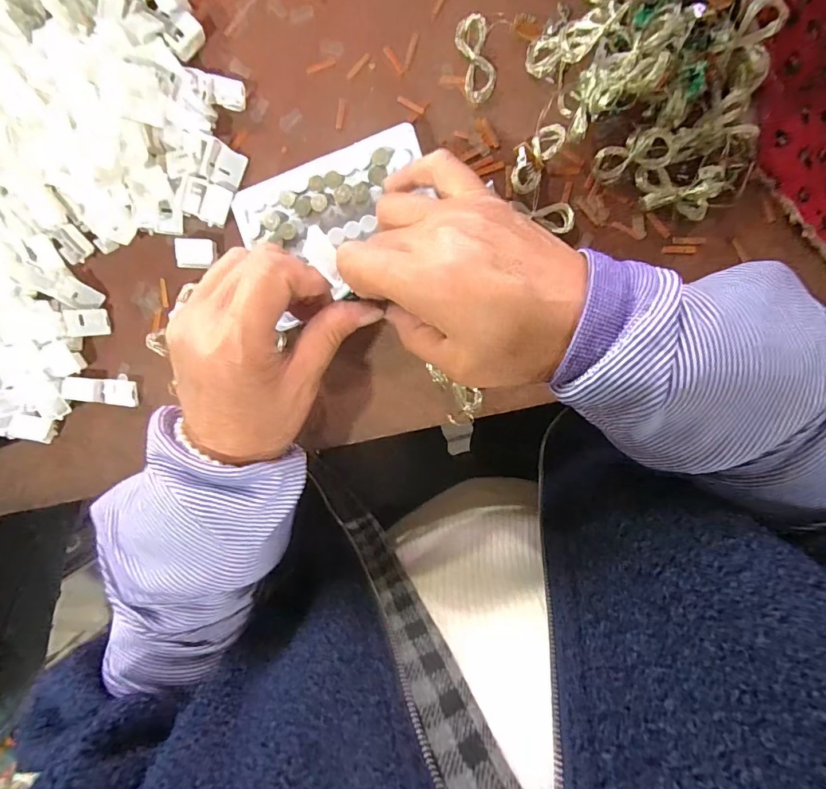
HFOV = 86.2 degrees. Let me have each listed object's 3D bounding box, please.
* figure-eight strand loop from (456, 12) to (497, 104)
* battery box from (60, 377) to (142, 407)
[{"bbox_3d":[0.045,-0.235,0.310,0.022,0.011,0.052,-12,93,4],"label":"figure-eight strand loop"},{"bbox_3d":[-0.239,-0.003,0.340,0.052,0.006,0.019,7,94,-10],"label":"battery box"}]

